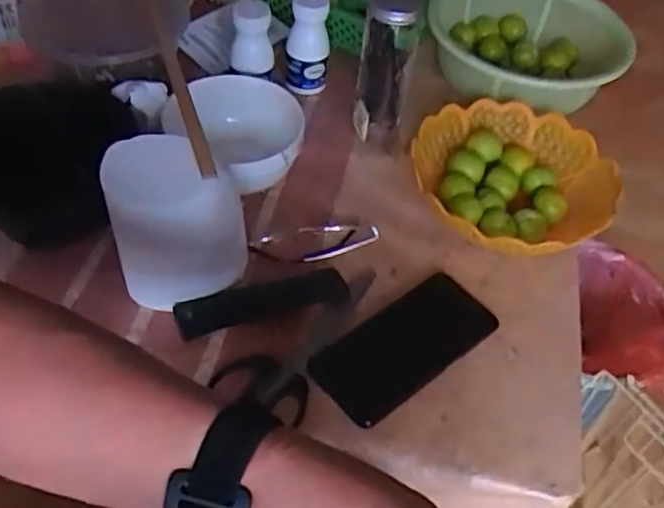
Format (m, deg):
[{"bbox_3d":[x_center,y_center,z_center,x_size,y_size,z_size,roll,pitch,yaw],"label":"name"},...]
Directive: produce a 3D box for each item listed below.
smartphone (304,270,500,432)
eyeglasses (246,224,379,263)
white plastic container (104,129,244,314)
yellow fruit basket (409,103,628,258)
[{"bbox_3d":[0.063,0.077,0.584,0.160,0.014,0.074,-29,58,-27],"label":"smartphone"},{"bbox_3d":[-0.017,-0.013,0.641,0.119,0.028,0.031,-2,50,-8],"label":"eyeglasses"},{"bbox_3d":[-0.128,-0.027,0.564,0.100,0.131,0.080,-17,54,-19],"label":"white plastic container"},{"bbox_3d":[0.177,-0.068,0.691,0.200,0.057,0.198,23,51,14],"label":"yellow fruit basket"}]

